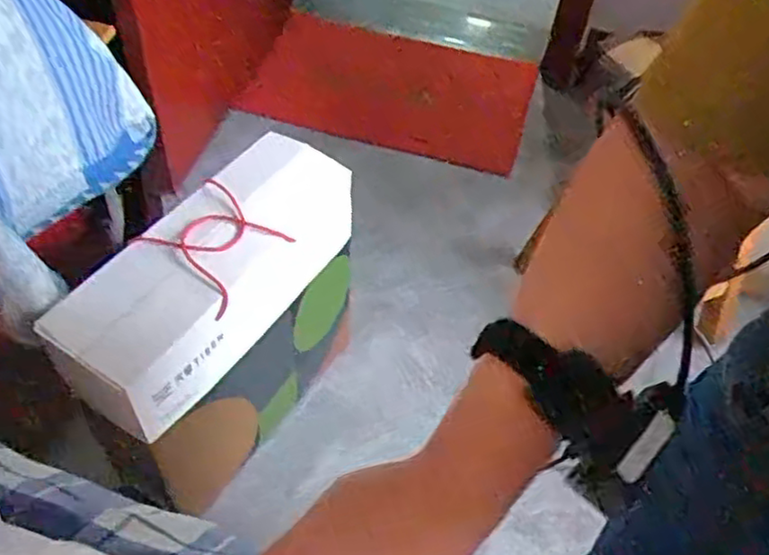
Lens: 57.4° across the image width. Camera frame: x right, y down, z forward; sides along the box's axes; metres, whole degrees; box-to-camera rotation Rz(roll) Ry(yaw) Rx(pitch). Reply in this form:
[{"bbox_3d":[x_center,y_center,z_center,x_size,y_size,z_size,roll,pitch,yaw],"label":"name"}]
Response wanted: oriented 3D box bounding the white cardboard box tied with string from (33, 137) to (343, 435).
[{"bbox_3d":[-0.225,-0.011,0.932,0.172,0.106,0.452,28,54,18],"label":"white cardboard box tied with string"}]

